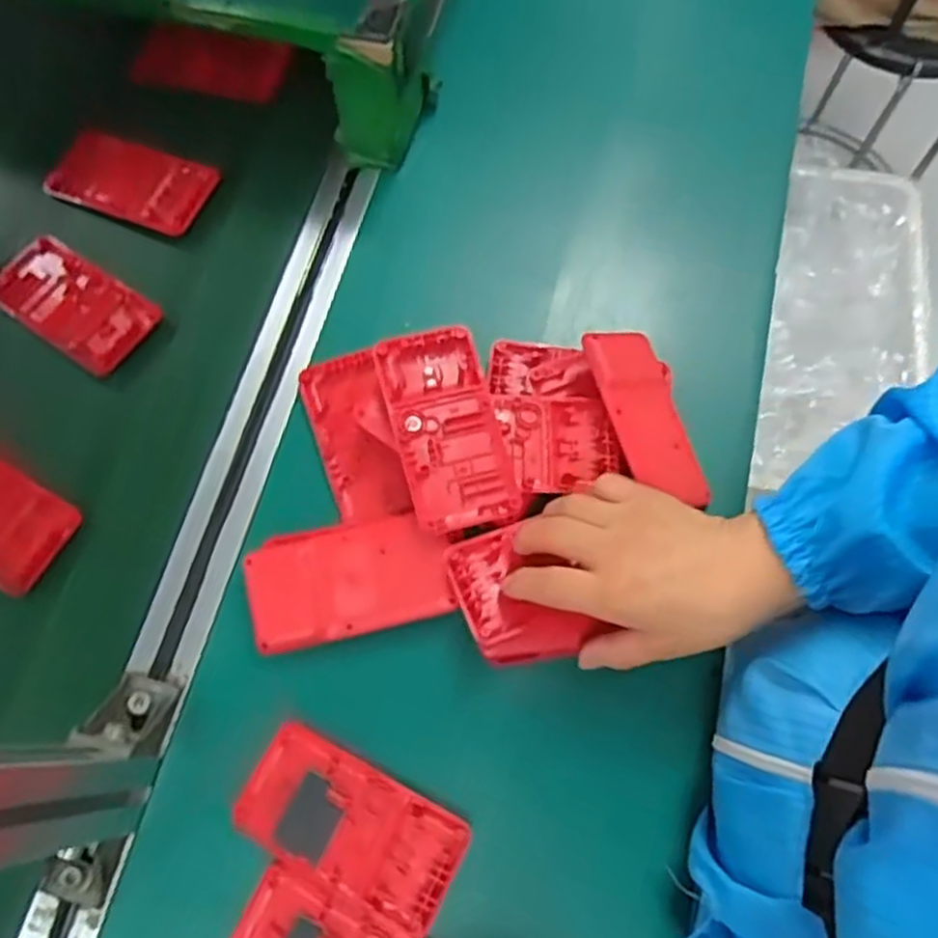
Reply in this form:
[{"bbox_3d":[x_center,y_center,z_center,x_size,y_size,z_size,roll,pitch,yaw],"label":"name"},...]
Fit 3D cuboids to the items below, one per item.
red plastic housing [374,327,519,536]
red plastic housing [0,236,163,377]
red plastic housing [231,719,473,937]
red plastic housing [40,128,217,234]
[{"bbox_3d":[-0.013,-0.024,0.436,0.058,0.024,0.116,-15,71,-4],"label":"red plastic housing"},{"bbox_3d":[-0.277,-0.116,0.516,0.124,0.011,0.062,33,74,12],"label":"red plastic housing"},{"bbox_3d":[-0.064,0.188,0.395,0.121,0.010,0.060,25,73,10],"label":"red plastic housing"},{"bbox_3d":[-0.260,-0.217,0.562,0.139,0.012,0.068,22,65,16],"label":"red plastic housing"}]

